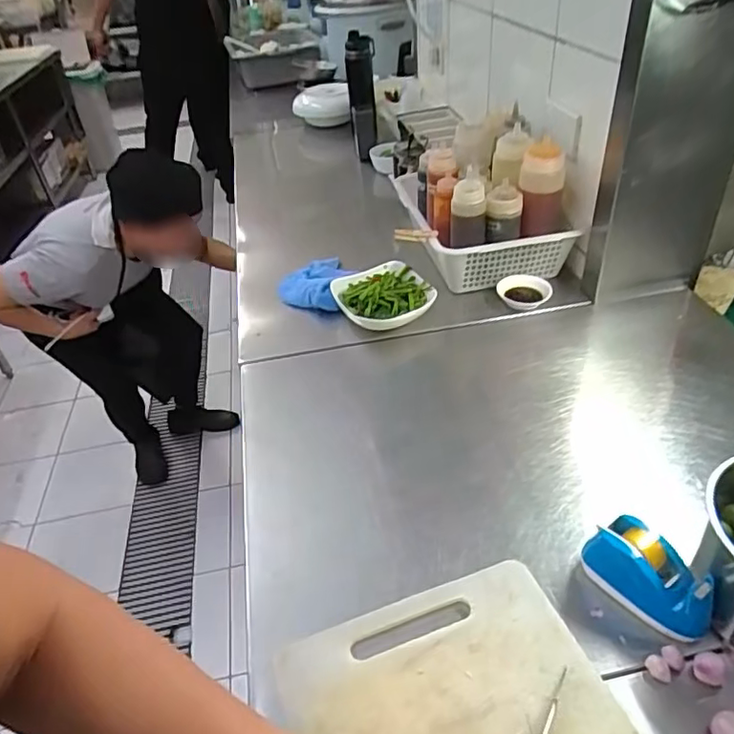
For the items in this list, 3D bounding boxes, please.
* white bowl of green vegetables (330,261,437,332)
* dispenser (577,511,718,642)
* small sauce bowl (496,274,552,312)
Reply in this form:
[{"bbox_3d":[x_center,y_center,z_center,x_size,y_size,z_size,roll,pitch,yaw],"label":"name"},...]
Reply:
[{"bbox_3d":[0.028,-0.108,0.958,0.144,0.071,0.127,-18,40,-14],"label":"white bowl of green vegetables"},{"bbox_3d":[0.263,0.196,0.540,0.053,0.064,0.111,-34,46,-30],"label":"dispenser"},{"bbox_3d":[0.261,-0.122,0.970,0.086,0.035,0.070,3,39,12],"label":"small sauce bowl"}]

